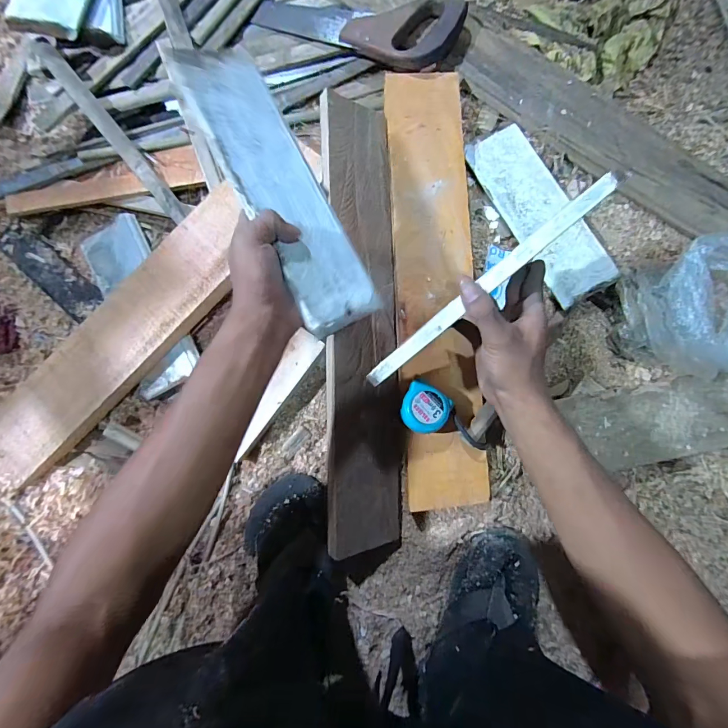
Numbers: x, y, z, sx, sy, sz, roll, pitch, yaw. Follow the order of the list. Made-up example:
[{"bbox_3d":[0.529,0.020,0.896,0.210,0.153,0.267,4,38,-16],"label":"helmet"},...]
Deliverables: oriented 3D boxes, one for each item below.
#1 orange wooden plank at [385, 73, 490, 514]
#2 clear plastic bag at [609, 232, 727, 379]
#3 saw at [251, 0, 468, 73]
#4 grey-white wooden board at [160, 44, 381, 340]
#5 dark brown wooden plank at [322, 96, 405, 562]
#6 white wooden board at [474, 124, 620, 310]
[{"bbox_3d":[0.097,-0.108,0.466,0.109,0.027,0.572,-2,87,3],"label":"orange wooden plank"},{"bbox_3d":[0.413,-0.067,0.410,0.174,0.117,0.149,15,88,2],"label":"clear plastic bag"},{"bbox_3d":[-0.015,-0.491,0.498,0.300,0.033,0.097,21,88,4],"label":"saw"},{"bbox_3d":[-0.075,-0.158,0.320,0.079,0.010,0.269,-30,95,-31],"label":"grey-white wooden board"},{"bbox_3d":[-0.002,-0.053,0.466,0.107,0.013,0.576,-2,89,-29],"label":"dark brown wooden plank"},{"bbox_3d":[0.240,-0.208,0.494,0.088,0.028,0.262,-27,86,2],"label":"white wooden board"}]

